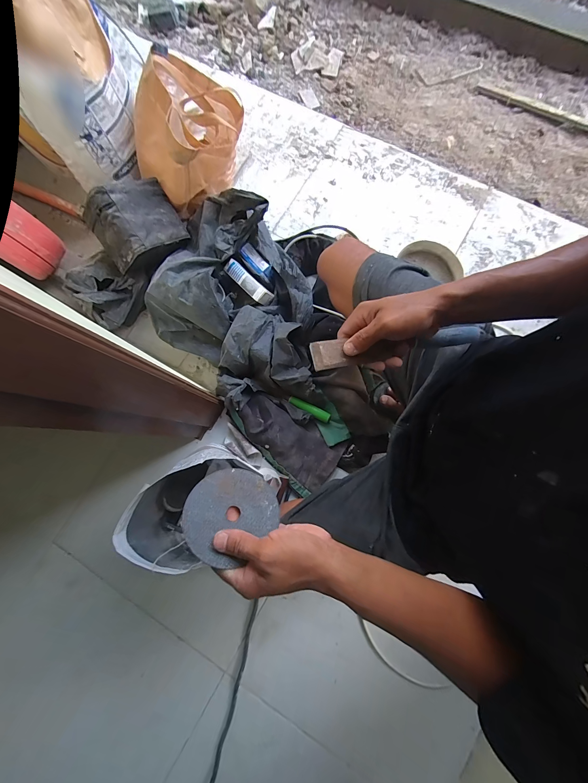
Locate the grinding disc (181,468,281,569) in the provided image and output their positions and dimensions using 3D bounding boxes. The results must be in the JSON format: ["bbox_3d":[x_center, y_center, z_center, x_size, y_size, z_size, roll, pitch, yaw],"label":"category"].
[{"bbox_3d":[-0.070,0.132,0.318,0.090,0.005,0.102,42,51,18],"label":"grinding disc"}]

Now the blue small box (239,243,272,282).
[{"bbox_3d":[-0.094,-0.330,0.722,0.098,0.025,0.041,46,113,8],"label":"blue small box"}]

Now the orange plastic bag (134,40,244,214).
[{"bbox_3d":[-0.233,-0.616,0.694,0.282,0.215,0.215,-40,80,-6],"label":"orange plastic bag"}]

